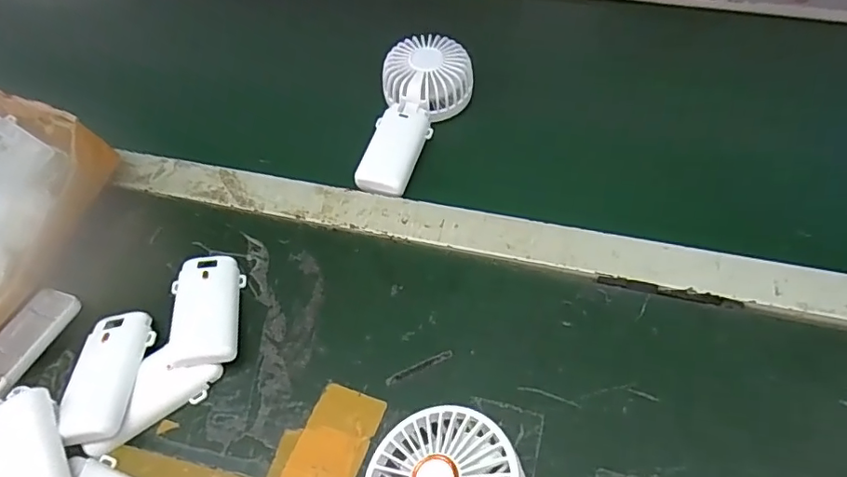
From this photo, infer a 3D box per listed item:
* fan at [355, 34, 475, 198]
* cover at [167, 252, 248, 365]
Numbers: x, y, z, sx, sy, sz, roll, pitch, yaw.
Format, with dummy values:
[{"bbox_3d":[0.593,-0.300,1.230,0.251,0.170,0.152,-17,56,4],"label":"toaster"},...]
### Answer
[{"bbox_3d":[-0.012,-0.116,0.495,0.082,0.044,0.163,13,57,14],"label":"fan"},{"bbox_3d":[-0.160,0.051,0.401,0.047,0.021,0.094,-9,55,-1],"label":"cover"}]

